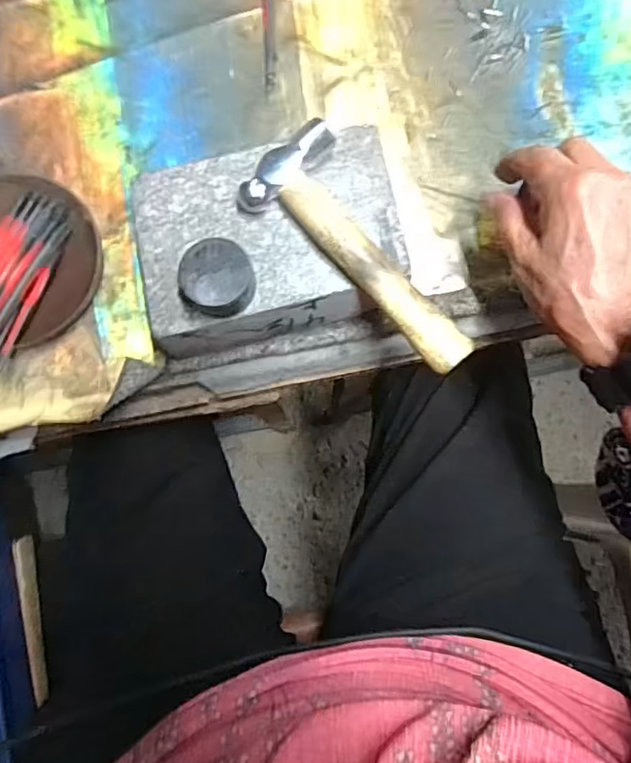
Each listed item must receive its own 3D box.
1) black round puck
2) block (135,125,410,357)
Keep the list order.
[{"bbox_3d":[-0.052,-0.054,0.297,0.036,0.020,0.037,0,81,-1],"label":"black round puck"},{"bbox_3d":[-0.028,-0.077,0.342,0.150,0.065,0.106,-11,81,-3],"label":"block"}]

